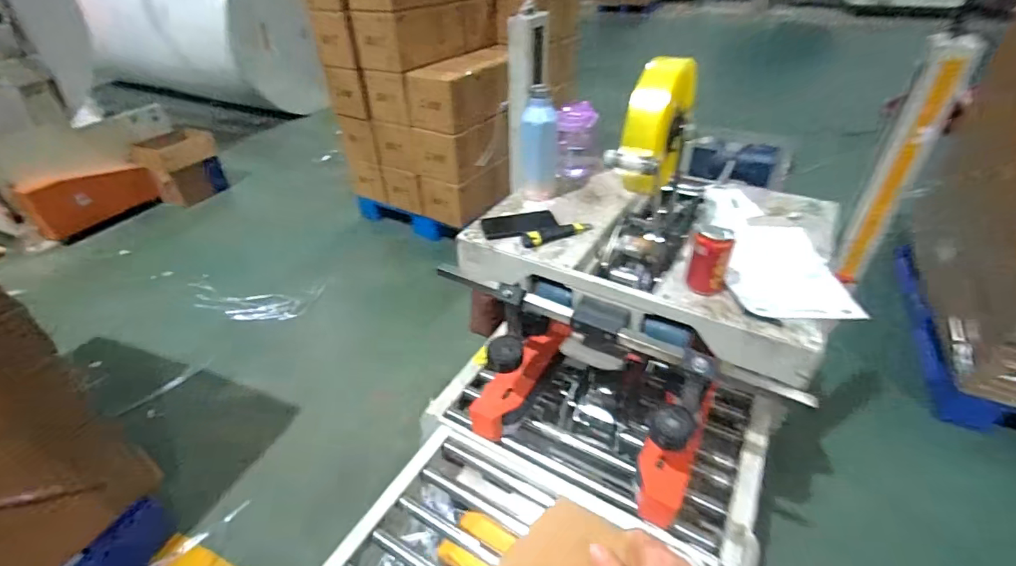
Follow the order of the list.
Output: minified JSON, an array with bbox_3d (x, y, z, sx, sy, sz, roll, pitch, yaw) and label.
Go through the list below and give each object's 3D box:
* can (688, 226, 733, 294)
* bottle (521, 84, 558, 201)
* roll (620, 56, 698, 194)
[{"bbox_3d":[0.346,-0.036,0.799,0.060,0.125,0.079,21,42,27],"label":"can"},{"bbox_3d":[0.072,-0.307,1.052,0.081,0.237,0.080,0,37,3],"label":"bottle"},{"bbox_3d":[0.256,-0.274,0.795,0.064,0.183,0.207,19,42,25],"label":"roll"}]

